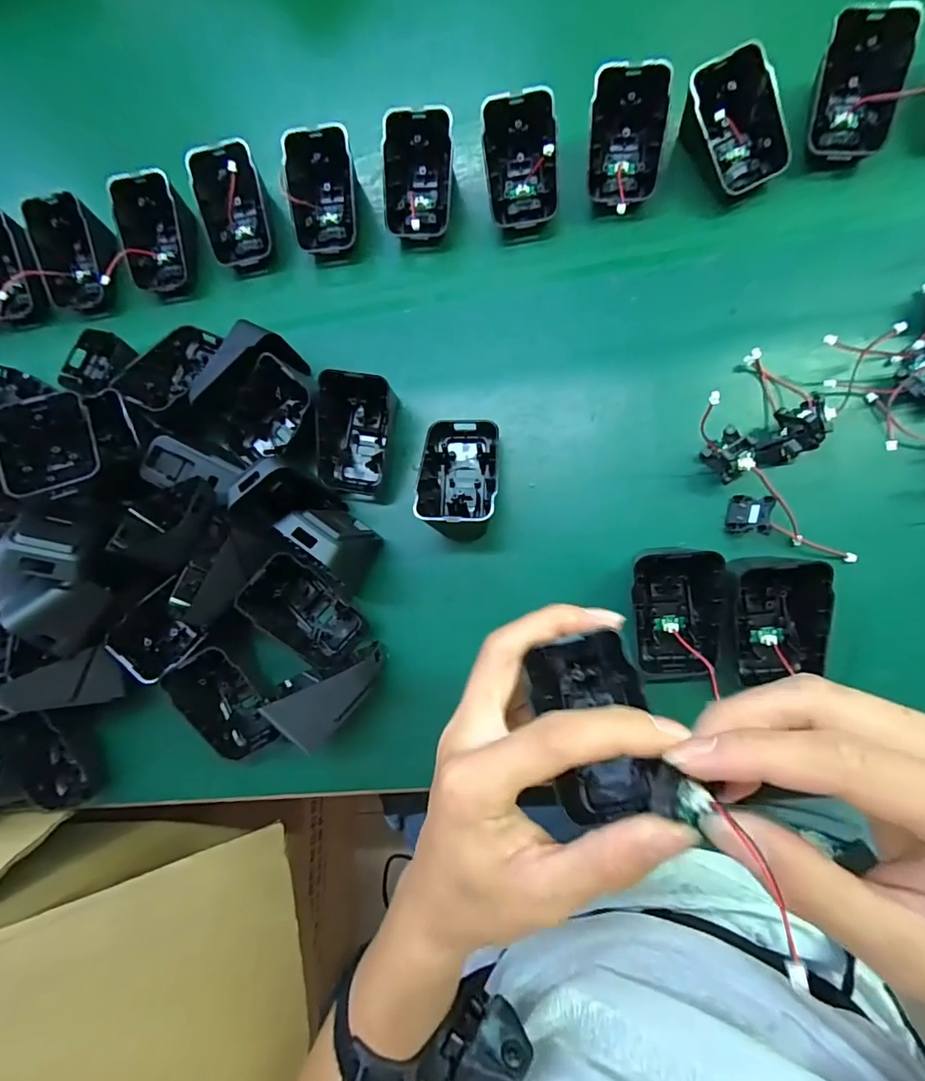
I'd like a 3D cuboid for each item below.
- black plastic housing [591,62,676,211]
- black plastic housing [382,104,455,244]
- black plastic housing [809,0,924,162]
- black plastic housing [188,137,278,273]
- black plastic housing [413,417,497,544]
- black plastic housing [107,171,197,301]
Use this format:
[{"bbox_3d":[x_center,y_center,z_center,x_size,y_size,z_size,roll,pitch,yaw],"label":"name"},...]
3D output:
[{"bbox_3d":[0.100,-0.241,0.311,0.046,0.041,0.062,2,83,8],"label":"black plastic housing"},{"bbox_3d":[-0.029,-0.232,0.330,0.043,0.022,0.071,-1,113,-5],"label":"black plastic housing"},{"bbox_3d":[0.225,-0.260,0.297,0.045,0.023,0.072,7,112,9],"label":"black plastic housing"},{"bbox_3d":[-0.153,-0.221,0.342,0.042,0.040,0.064,-8,82,7],"label":"black plastic housing"},{"bbox_3d":[-0.002,-0.038,0.295,0.042,0.034,0.069,3,83,8],"label":"black plastic housing"},{"bbox_3d":[-0.209,-0.208,0.352,0.047,0.021,0.071,-4,115,0],"label":"black plastic housing"}]

